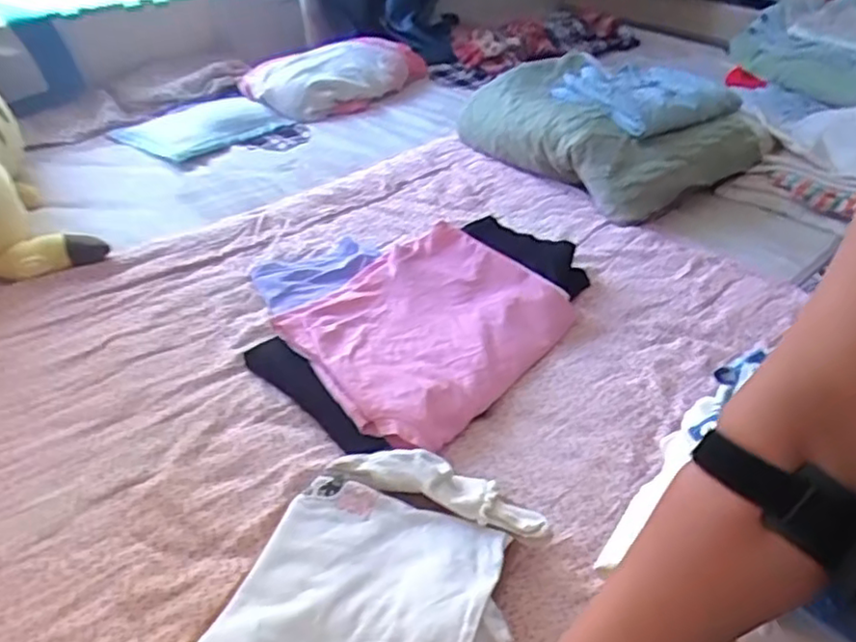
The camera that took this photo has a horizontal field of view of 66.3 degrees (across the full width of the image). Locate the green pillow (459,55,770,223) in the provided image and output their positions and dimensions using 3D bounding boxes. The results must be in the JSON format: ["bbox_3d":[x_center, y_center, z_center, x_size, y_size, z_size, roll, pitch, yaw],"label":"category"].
[{"bbox_3d":[0.325,-0.357,1.260,0.324,0.140,0.505,-24,44,-32],"label":"green pillow"}]

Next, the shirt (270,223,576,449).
[{"bbox_3d":[0.002,-0.002,0.838,0.286,0.058,0.354,31,44,33],"label":"shirt"}]

